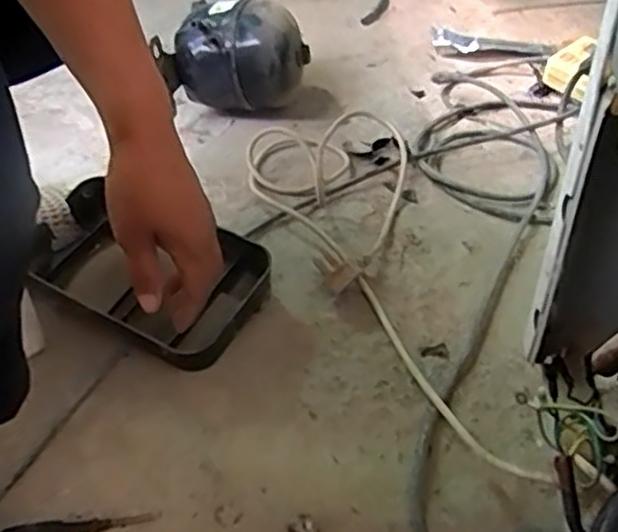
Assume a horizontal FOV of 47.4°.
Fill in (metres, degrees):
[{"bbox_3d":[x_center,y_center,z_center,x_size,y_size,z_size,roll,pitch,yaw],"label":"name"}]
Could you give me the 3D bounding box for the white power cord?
[{"bbox_3d":[0.097,-0.017,0.666,0.180,0.043,0.501,-20,45,-19],"label":"white power cord"}]

